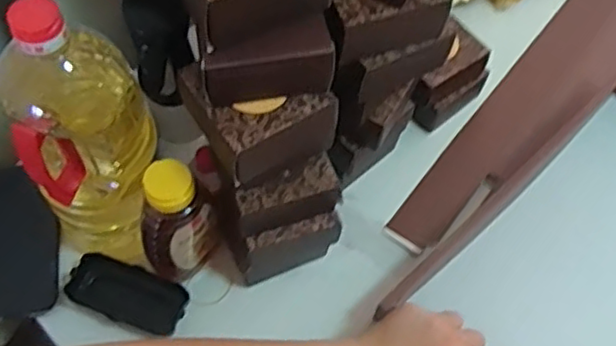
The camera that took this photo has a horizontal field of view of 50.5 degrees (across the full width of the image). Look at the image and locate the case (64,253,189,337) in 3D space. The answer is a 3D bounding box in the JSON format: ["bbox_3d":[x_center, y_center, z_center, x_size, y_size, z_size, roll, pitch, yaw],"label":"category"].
[{"bbox_3d":[-0.169,0.113,0.618,0.113,0.021,0.051,20,62,7],"label":"case"}]

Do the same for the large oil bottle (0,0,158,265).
[{"bbox_3d":[-0.177,-0.032,0.534,0.092,0.262,0.109,9,61,1],"label":"large oil bottle"}]

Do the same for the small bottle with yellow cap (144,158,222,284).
[{"bbox_3d":[-0.114,0.050,0.581,0.053,0.140,0.058,16,62,5],"label":"small bottle with yellow cap"}]

